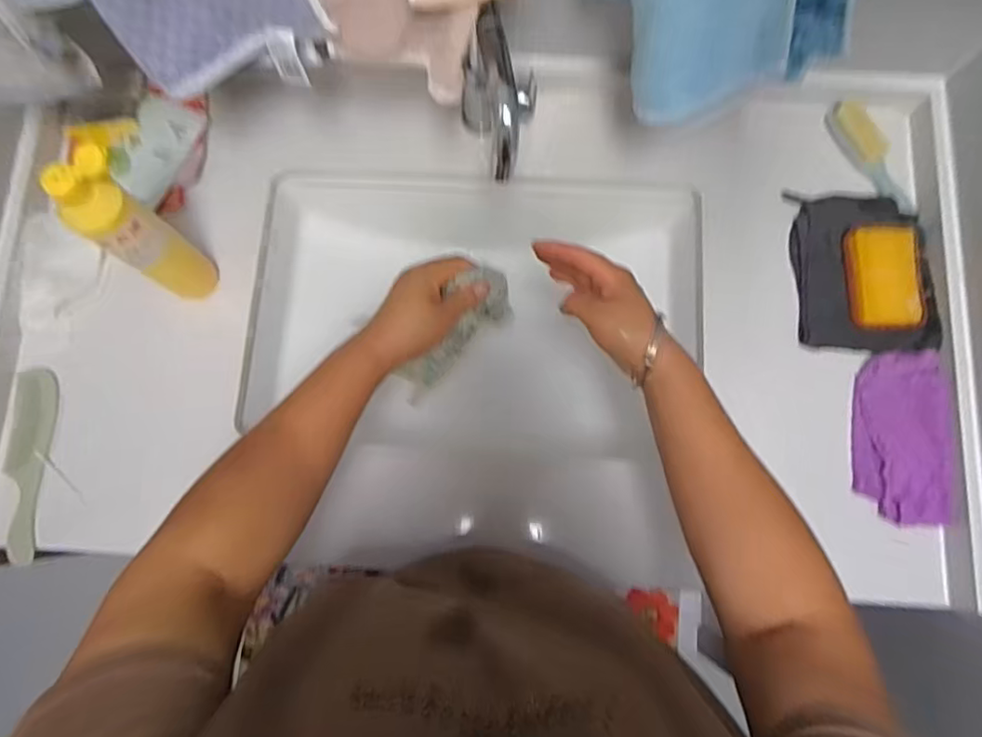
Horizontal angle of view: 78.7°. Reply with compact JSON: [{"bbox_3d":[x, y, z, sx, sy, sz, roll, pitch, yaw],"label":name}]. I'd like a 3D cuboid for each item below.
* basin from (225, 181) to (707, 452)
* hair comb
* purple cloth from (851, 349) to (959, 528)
[{"bbox_3d":[-0.017,-0.071,0.759,0.528,0.177,0.349,1,78,0],"label":"basin"},{"bbox_3d":[-0.507,0.104,0.654,0.047,0.011,0.205,-1,76,-4],"label":"hair comb"},{"bbox_3d":[0.438,0.069,0.633,0.088,0.027,0.182,6,78,1],"label":"purple cloth"}]

